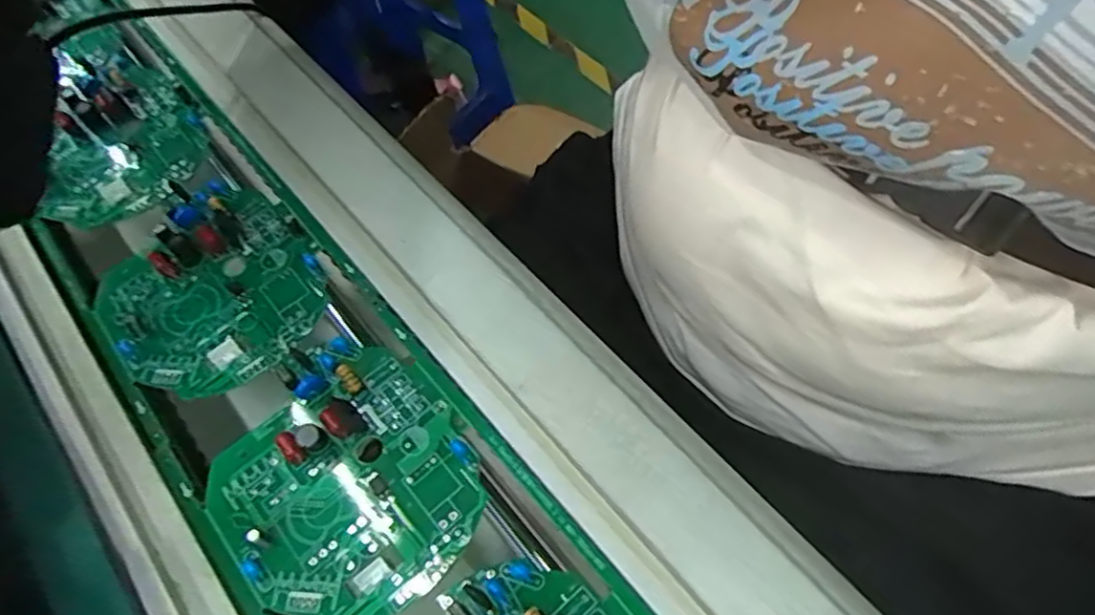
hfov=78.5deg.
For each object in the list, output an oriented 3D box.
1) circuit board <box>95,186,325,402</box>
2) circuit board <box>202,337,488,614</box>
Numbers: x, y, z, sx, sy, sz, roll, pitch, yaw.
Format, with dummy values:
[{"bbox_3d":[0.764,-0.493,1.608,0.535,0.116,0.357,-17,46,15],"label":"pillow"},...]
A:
[{"bbox_3d":[-0.133,-0.009,0.265,0.080,0.013,0.084,-40,69,-17],"label":"circuit board"},{"bbox_3d":[-0.070,0.057,0.227,0.080,0.012,0.094,-38,66,-15],"label":"circuit board"}]

